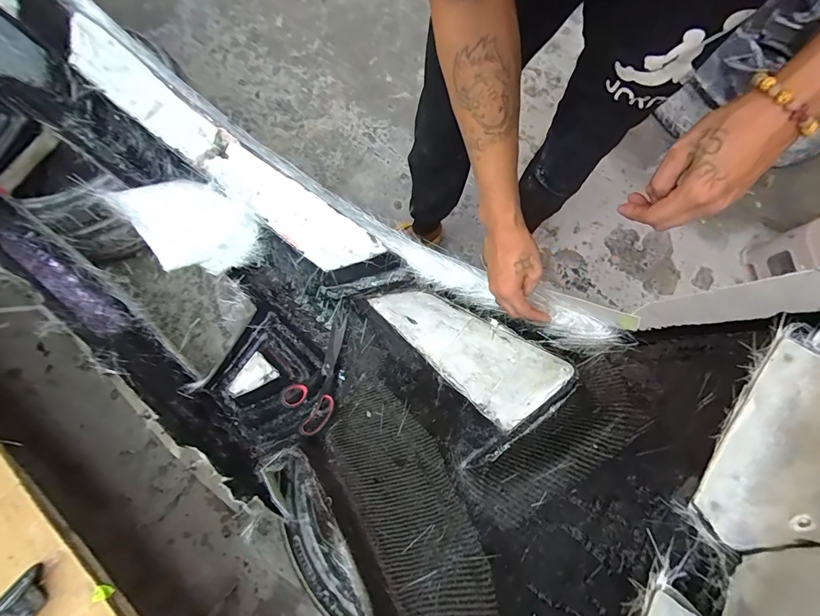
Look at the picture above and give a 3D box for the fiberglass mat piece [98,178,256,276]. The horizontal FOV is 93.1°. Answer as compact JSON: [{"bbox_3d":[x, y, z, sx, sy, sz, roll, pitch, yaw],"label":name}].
[{"bbox_3d":[-0.446,-0.178,0.782,0.276,0.048,0.190,46,63,6],"label":"fiberglass mat piece"}]

